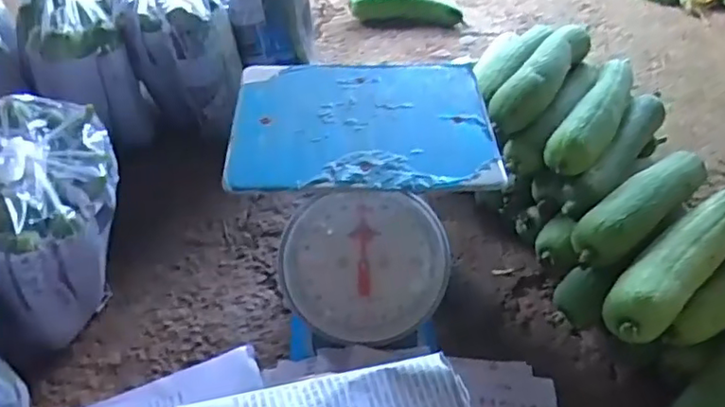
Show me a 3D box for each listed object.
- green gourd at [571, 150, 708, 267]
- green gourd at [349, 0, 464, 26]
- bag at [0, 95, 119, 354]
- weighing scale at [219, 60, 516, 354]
[{"bbox_3d":[0.365,-0.004,0.797,0.252,0.052,0.067,-30,54,-31],"label":"green gourd"},{"bbox_3d":[0.102,-0.464,1.463,0.268,0.072,0.073,8,44,3],"label":"green gourd"},{"bbox_3d":[-0.418,0.023,0.794,0.208,0.219,0.238,-17,48,-22],"label":"bag"},{"bbox_3d":[-0.008,0.007,0.805,0.290,0.277,0.259,1,44,-4],"label":"weighing scale"}]

